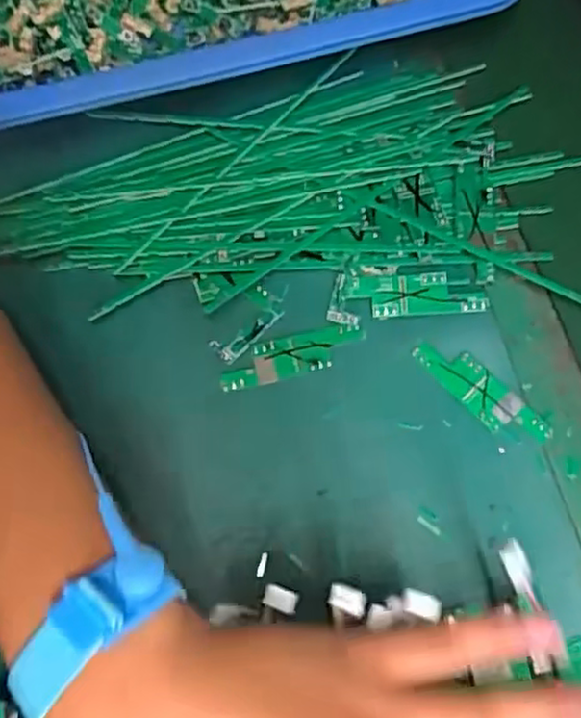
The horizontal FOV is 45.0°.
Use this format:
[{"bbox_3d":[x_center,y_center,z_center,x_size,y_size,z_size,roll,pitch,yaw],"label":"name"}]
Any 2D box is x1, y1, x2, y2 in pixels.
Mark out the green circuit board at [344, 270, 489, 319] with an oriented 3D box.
[{"bbox_3d":[0.071,-0.037,0.395,0.077,0.006,0.024,0,68,-2],"label":"green circuit board"}]

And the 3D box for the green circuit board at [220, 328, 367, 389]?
[{"bbox_3d":[0.002,-0.001,0.386,0.082,0.004,0.022,-13,69,-8],"label":"green circuit board"}]

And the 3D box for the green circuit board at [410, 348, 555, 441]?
[{"bbox_3d":[0.102,0.017,0.376,0.025,0.004,0.079,-42,76,-17],"label":"green circuit board"}]

